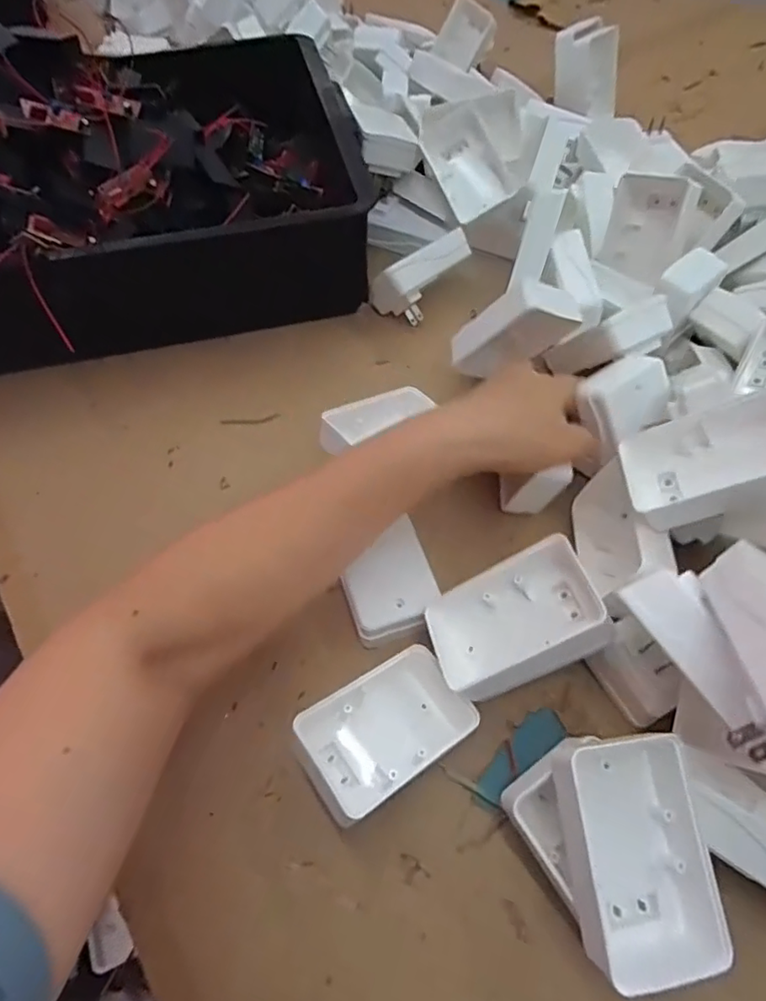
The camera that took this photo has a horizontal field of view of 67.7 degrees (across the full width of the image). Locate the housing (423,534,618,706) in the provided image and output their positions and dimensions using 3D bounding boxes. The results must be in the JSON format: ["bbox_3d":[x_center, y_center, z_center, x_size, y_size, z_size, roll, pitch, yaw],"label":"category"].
[{"bbox_3d":[0.070,0.065,0.309,0.091,0.027,0.061,-28,63,10],"label":"housing"}]

